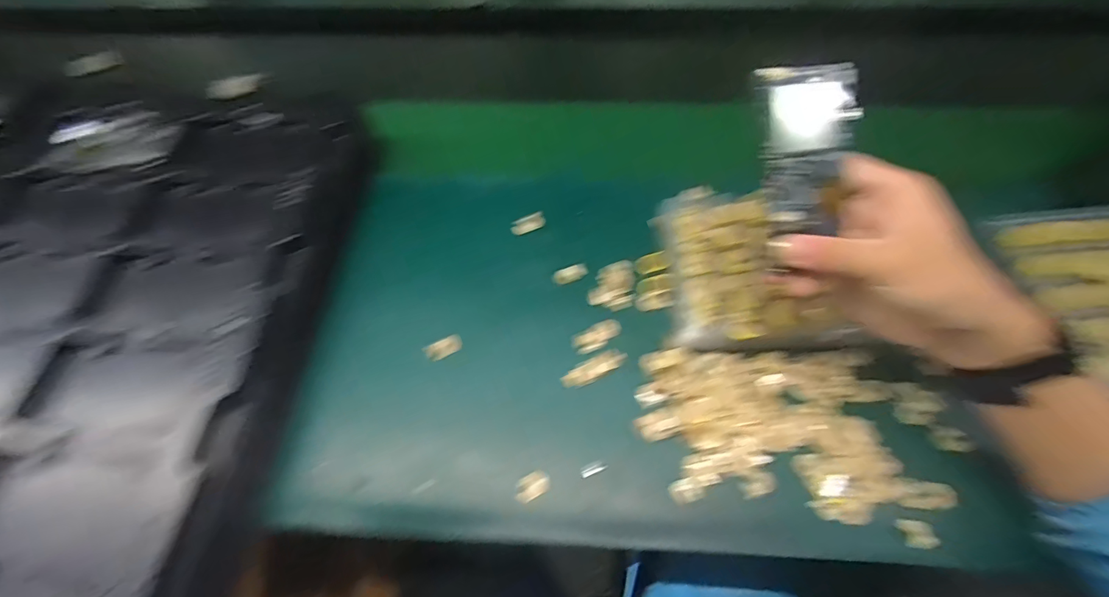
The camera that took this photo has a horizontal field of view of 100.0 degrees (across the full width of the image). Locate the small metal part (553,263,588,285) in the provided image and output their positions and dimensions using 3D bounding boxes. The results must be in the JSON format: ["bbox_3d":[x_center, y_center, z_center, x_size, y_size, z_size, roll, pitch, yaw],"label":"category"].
[{"bbox_3d":[0.015,-0.024,0.454,0.033,0.010,0.013,-18,60,7],"label":"small metal part"}]

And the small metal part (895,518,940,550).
[{"bbox_3d":[0.261,0.169,0.334,0.024,0.006,0.018,2,60,3],"label":"small metal part"}]

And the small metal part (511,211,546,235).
[{"bbox_3d":[-0.027,-0.076,0.478,0.035,0.010,0.014,-21,60,4],"label":"small metal part"}]

